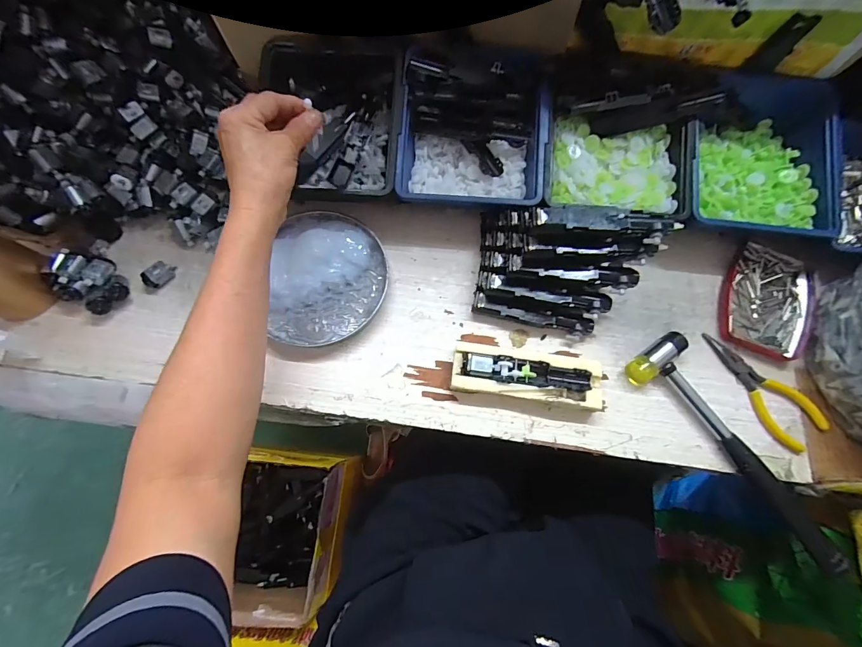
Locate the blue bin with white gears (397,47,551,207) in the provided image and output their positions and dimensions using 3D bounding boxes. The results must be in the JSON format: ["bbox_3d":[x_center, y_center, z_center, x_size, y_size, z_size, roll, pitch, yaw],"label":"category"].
[{"bbox_3d":[0.043,-0.196,0.390,0.148,0.065,0.160,4,74,0],"label":"blue bin with white gears"}]

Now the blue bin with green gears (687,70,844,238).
[{"bbox_3d":[0.333,-0.172,0.391,0.147,0.052,0.178,10,74,1],"label":"blue bin with green gears"}]

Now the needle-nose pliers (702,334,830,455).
[{"bbox_3d":[0.322,0.059,0.362,0.051,0.012,0.126,-30,77,-10],"label":"needle-nose pliers"}]

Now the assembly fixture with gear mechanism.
[{"bbox_3d":[0.091,0.049,0.354,0.138,0.028,0.047,10,74,1],"label":"assembly fixture with gear mechanism"}]

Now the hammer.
[{"bbox_3d":[0.284,0.107,0.341,0.061,0.034,0.225,-39,79,-12],"label":"hammer"}]

